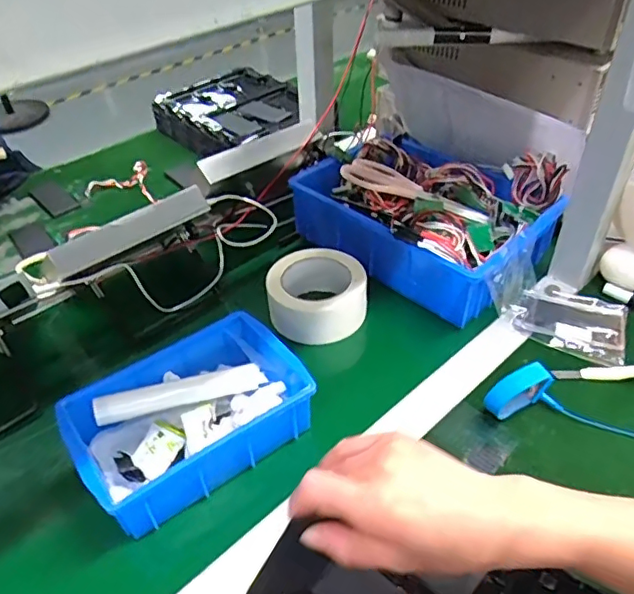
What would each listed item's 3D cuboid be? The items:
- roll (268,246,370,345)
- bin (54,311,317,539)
[{"bbox_3d":[0.003,-0.003,0.642,0.106,0.062,0.098,-1,41,1],"label":"roll"},{"bbox_3d":[-0.118,0.106,0.519,0.204,0.060,0.143,-28,47,-26],"label":"bin"}]

